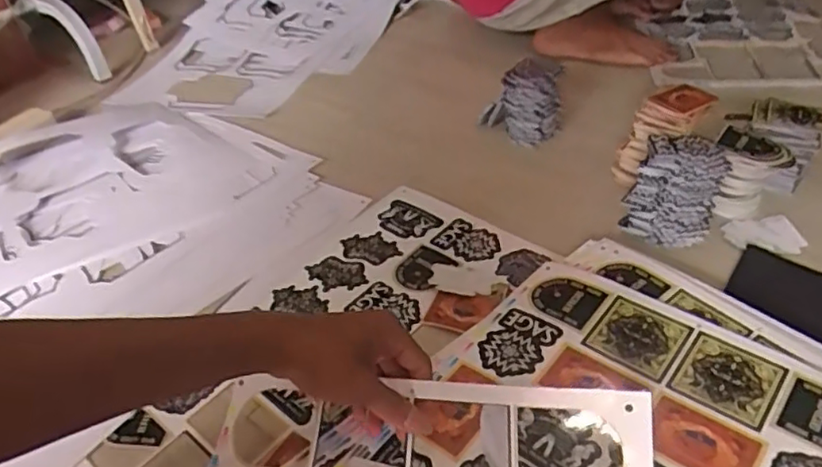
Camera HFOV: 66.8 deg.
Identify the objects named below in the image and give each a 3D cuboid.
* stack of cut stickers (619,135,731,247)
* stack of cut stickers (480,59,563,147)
[{"bbox_3d":[0.293,-0.046,0.692,0.089,0.099,0.075,23,48,31],"label":"stack of cut stickers"},{"bbox_3d":[0.160,-0.193,0.890,0.104,0.107,0.070,21,48,30],"label":"stack of cut stickers"}]

